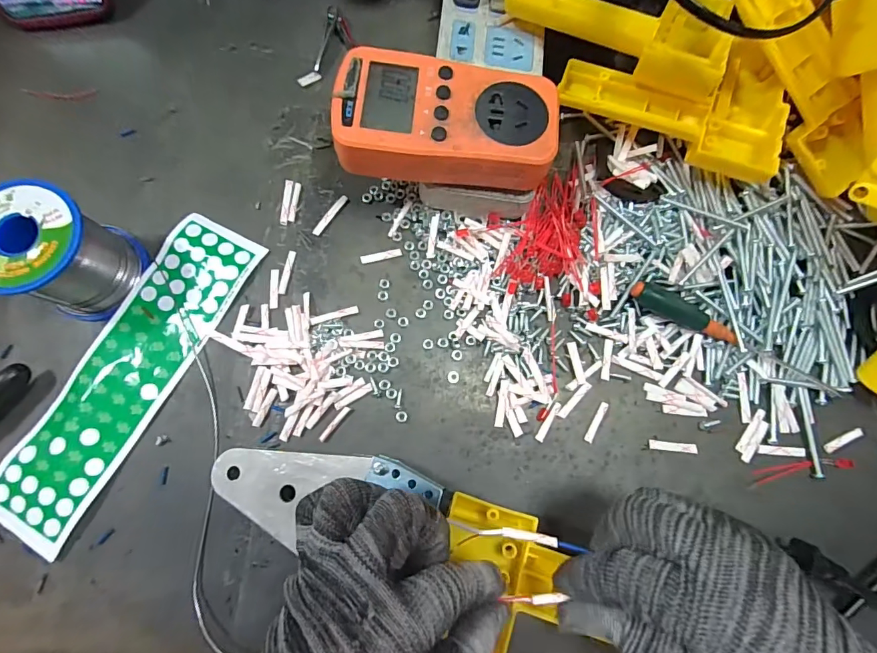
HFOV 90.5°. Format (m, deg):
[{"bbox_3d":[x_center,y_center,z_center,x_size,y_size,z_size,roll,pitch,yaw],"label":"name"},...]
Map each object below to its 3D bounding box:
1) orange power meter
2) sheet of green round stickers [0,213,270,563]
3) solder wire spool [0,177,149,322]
[{"bbox_3d":[0.005,-0.121,0.257,0.125,0.029,0.067,2,77,-1],"label":"orange power meter"},{"bbox_3d":[-0.199,0.027,0.280,0.060,0.006,0.219,27,78,5],"label":"sheet of green round stickers"},{"bbox_3d":[-0.232,-0.044,0.266,0.062,0.062,0.063,0,77,-1],"label":"solder wire spool"}]

